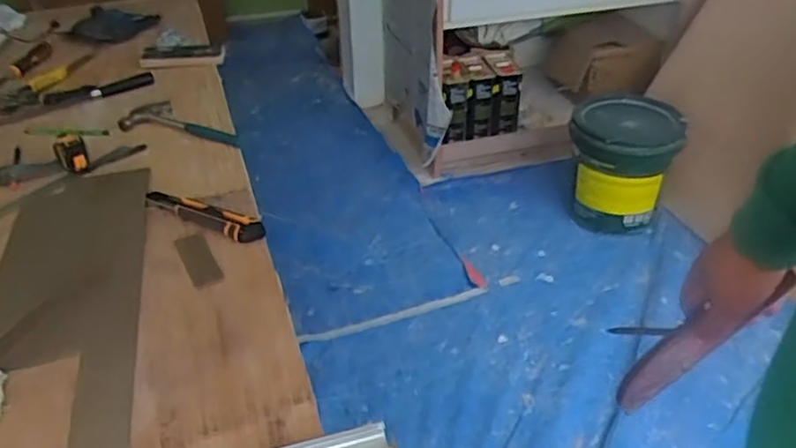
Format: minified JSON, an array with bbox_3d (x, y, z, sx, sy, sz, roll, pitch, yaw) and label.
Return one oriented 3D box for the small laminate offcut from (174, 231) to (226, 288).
[{"bbox_3d":[-0.276,0.047,0.950,0.041,0.008,0.120,-19,39,-21],"label":"small laminate offcut"}]

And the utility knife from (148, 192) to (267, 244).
[{"bbox_3d":[-0.290,-0.015,1.019,0.234,0.018,0.041,21,42,28],"label":"utility knife"}]

